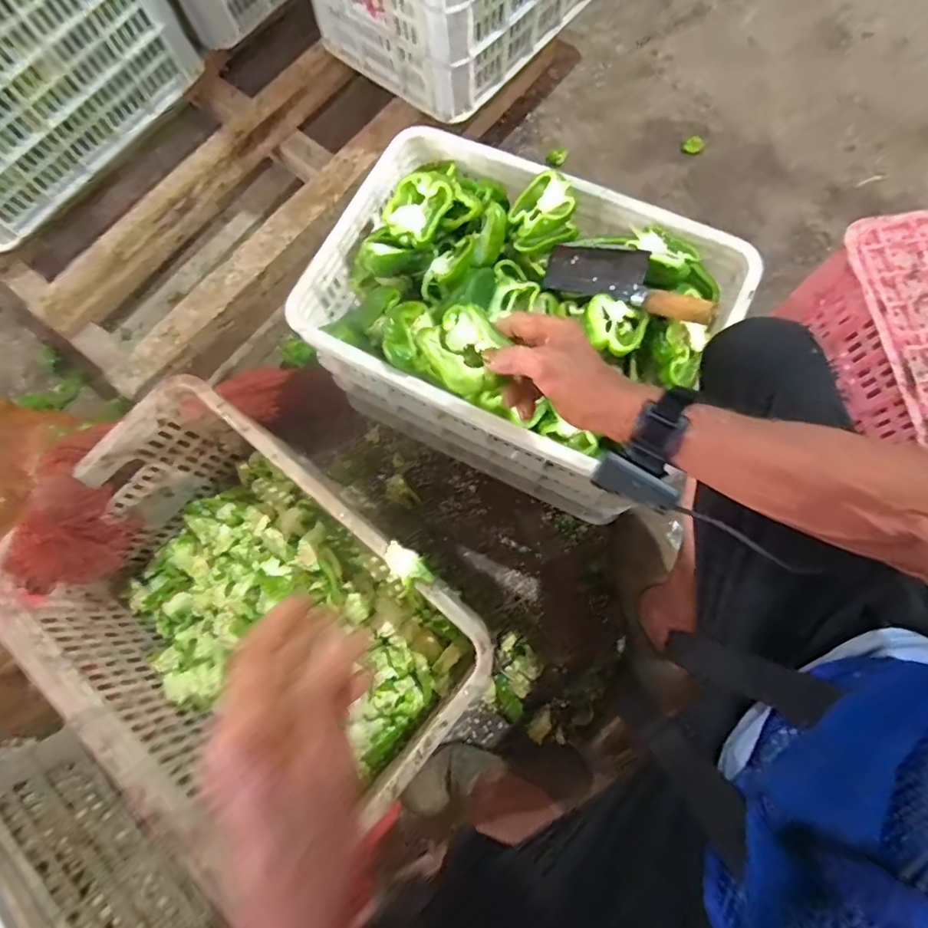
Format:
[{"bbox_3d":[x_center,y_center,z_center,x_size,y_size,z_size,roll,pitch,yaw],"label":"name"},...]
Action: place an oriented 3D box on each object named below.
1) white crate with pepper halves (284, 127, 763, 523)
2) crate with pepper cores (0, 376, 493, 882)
[{"bbox_3d":[0.067,-0.198,0.722,0.513,0.219,0.355,26,78,10],"label":"white crate with pepper halves"},{"bbox_3d":[-0.264,0.190,0.654,0.527,0.214,0.369,43,81,13],"label":"crate with pepper cores"}]

